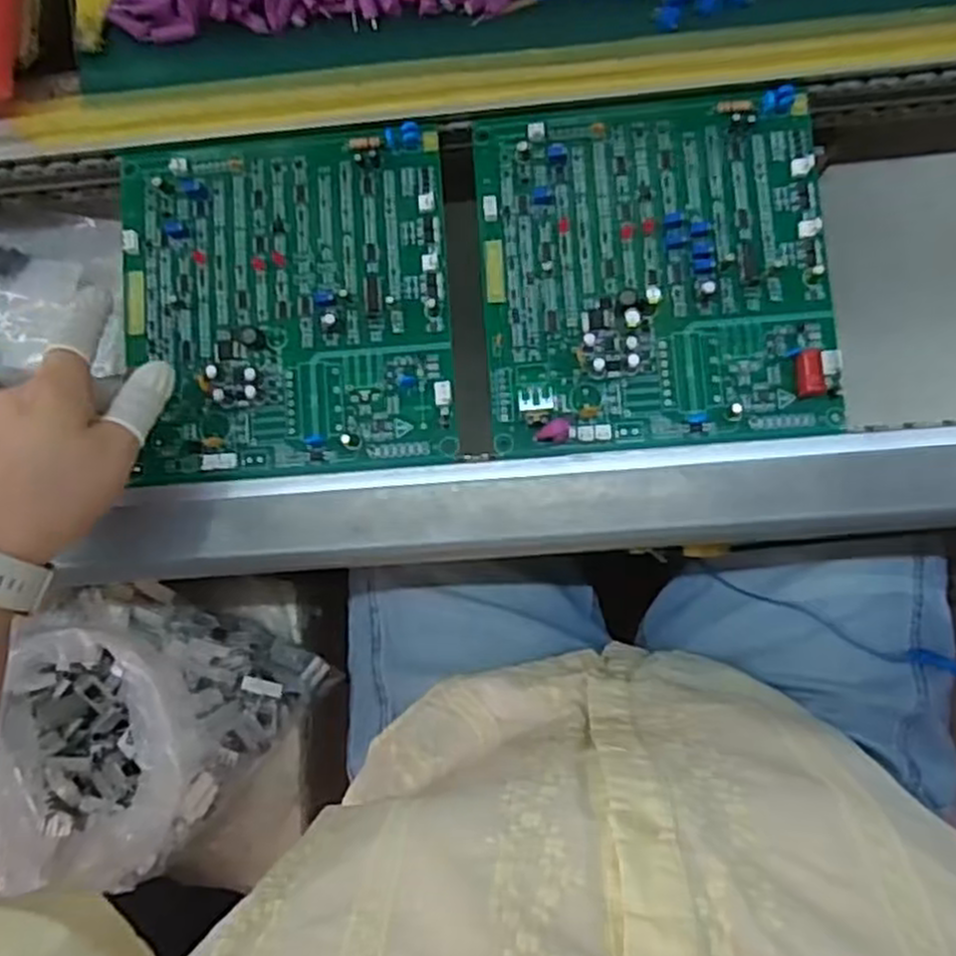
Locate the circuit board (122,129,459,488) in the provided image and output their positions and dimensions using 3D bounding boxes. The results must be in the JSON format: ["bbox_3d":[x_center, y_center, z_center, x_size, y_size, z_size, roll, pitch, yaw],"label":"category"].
[{"bbox_3d":[-0.103,-0.093,0.419,0.174,0.013,0.182,-4,84,0],"label":"circuit board"}]

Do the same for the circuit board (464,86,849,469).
[{"bbox_3d":[0.092,-0.109,0.406,0.177,0.023,0.182,-4,84,0],"label":"circuit board"}]

